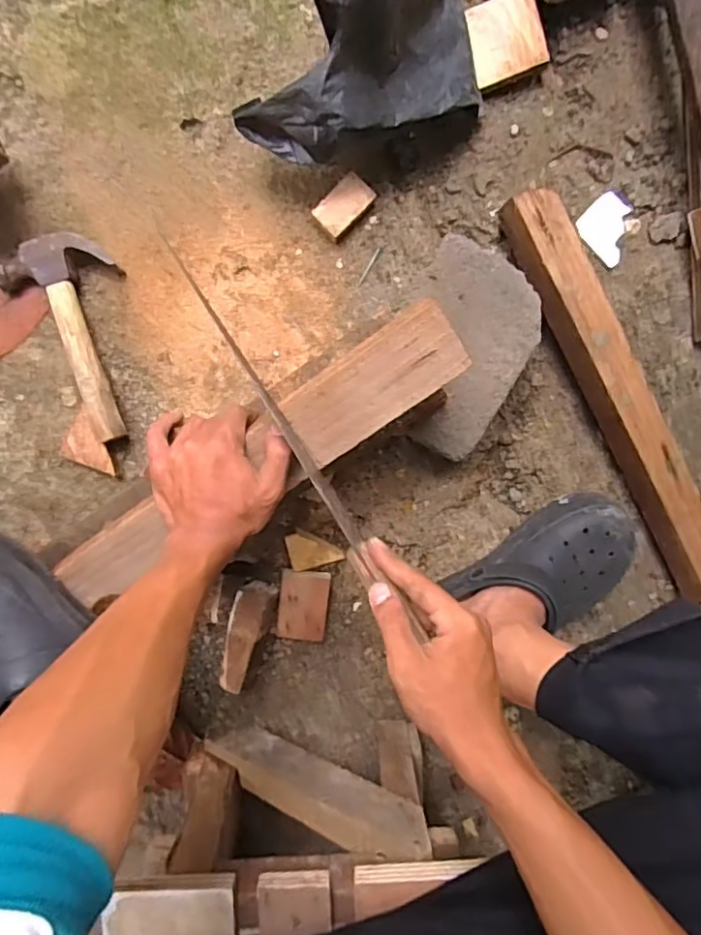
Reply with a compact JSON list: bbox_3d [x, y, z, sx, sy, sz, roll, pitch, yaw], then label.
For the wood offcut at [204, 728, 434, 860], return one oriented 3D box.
[{"bbox_3d":[-0.035,0.322,0.599,0.269,0.063,0.022,6,115,39],"label":"wood offcut"}]

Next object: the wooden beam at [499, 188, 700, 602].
[{"bbox_3d":[0.284,-0.089,0.647,0.068,0.048,0.439,-28,97,0],"label":"wooden beam"}]

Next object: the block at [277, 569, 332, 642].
[{"bbox_3d":[-0.055,0.163,0.699,0.056,0.009,0.082,7,96,-4],"label":"block"}]

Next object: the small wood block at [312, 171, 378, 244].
[{"bbox_3d":[-0.006,-0.276,0.631,0.039,0.025,0.064,45,93,-6],"label":"small wood block"}]

